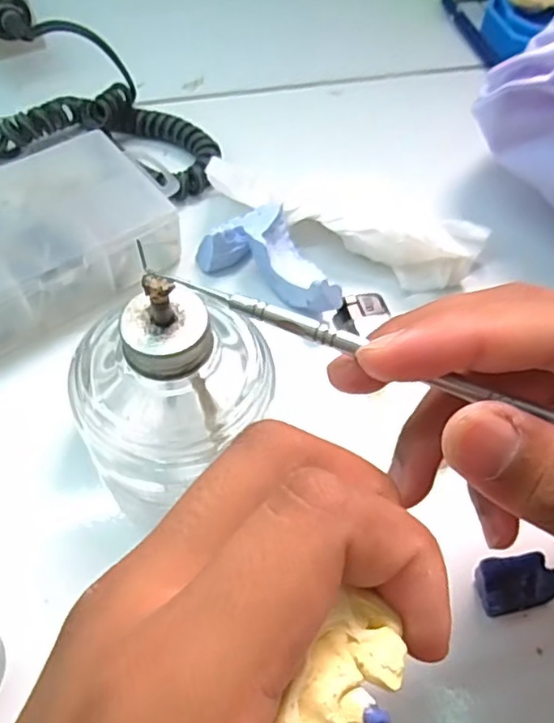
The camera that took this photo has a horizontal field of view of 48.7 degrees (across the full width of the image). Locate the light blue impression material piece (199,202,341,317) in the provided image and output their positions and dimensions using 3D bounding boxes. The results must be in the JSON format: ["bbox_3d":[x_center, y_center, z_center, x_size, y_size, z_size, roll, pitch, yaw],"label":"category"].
[{"bbox_3d":[0.002,-0.049,0.286,0.071,0.023,0.036,27,59,13],"label":"light blue impression material piece"}]

